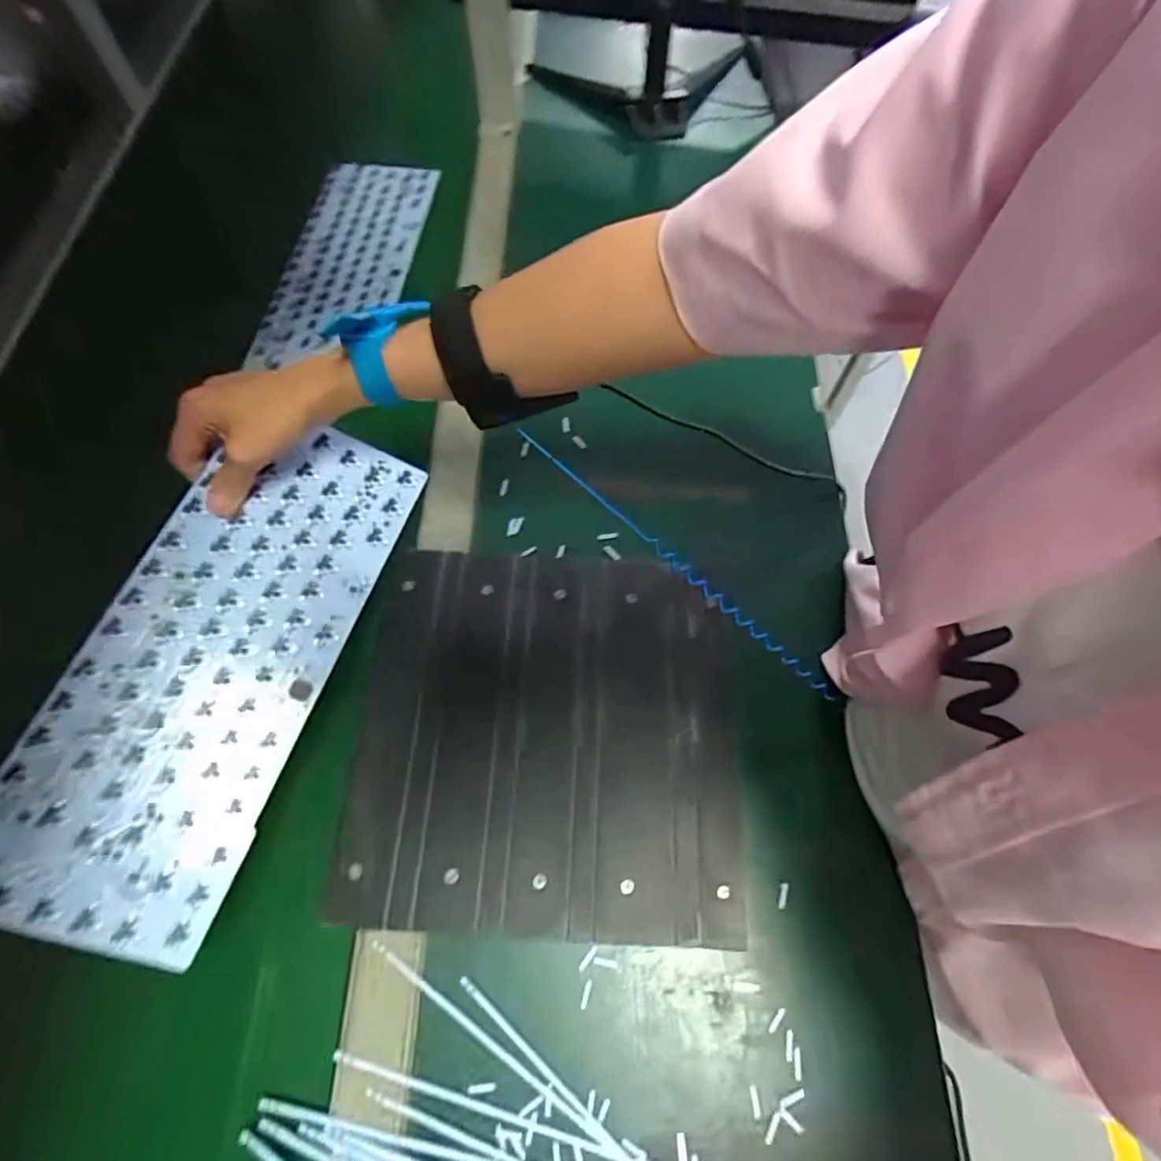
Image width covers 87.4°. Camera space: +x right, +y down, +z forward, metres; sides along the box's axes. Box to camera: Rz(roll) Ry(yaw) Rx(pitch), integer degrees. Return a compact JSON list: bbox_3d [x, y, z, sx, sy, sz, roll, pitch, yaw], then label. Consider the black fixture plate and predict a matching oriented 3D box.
[{"bbox_3d":[-0.020,0.096,0.407,0.246,0.025,0.242,2,65,2],"label":"black fixture plate"}]

